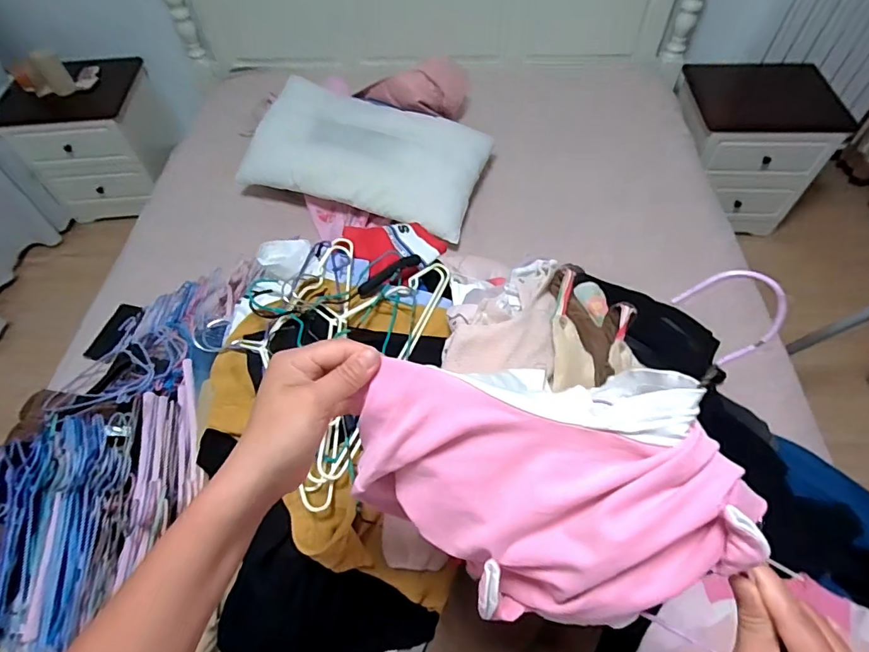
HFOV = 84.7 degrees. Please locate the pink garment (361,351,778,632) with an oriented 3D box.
[{"bbox_3d":[0.069,0.118,0.333,0.250,0.144,0.144,1,56,3],"label":"pink garment"}]

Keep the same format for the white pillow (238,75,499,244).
[{"bbox_3d":[-0.207,-0.509,1.417,0.685,0.182,0.360,17,58,13],"label":"white pillow"}]

